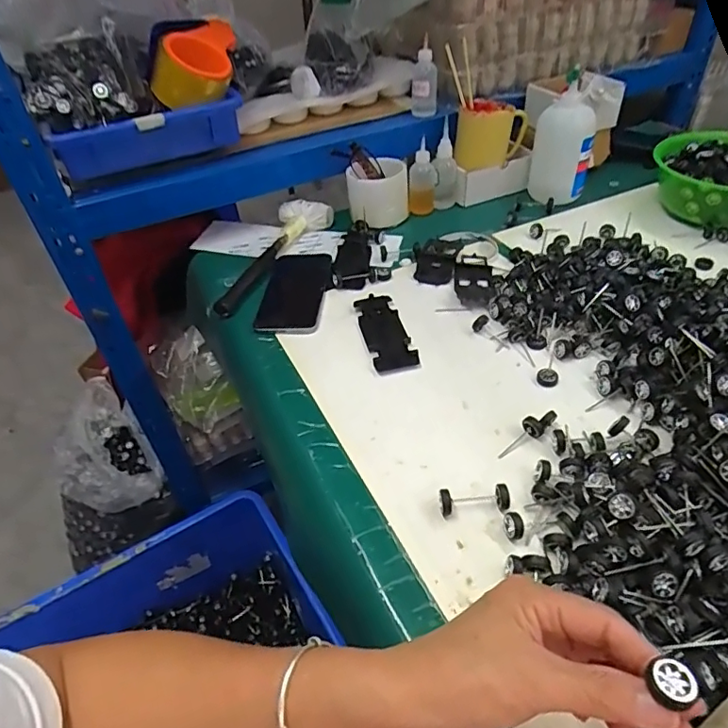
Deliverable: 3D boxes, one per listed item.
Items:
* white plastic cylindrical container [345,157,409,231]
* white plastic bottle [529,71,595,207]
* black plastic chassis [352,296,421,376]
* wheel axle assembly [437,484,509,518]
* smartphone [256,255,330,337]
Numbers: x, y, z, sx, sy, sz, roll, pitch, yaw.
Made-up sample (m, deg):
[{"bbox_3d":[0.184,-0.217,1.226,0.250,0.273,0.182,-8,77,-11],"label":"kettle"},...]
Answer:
[{"bbox_3d":[0.021,-0.249,0.776,0.090,0.074,0.065,-4,42,0],"label":"white plastic cylindrical container"},{"bbox_3d":[0.291,-0.323,0.770,0.083,0.153,0.098,9,44,15],"label":"white plastic bottle"},{"bbox_3d":[0.021,-0.039,0.593,0.047,0.007,0.129,-11,43,-7],"label":"black plastic chassis"},{"bbox_3d":[0.087,0.108,0.420,0.054,0.016,0.021,-1,42,4],"label":"wheel axle assembly"},{"bbox_3d":[-0.087,-0.095,0.667,0.081,0.010,0.163,0,43,6],"label":"smartphone"}]

